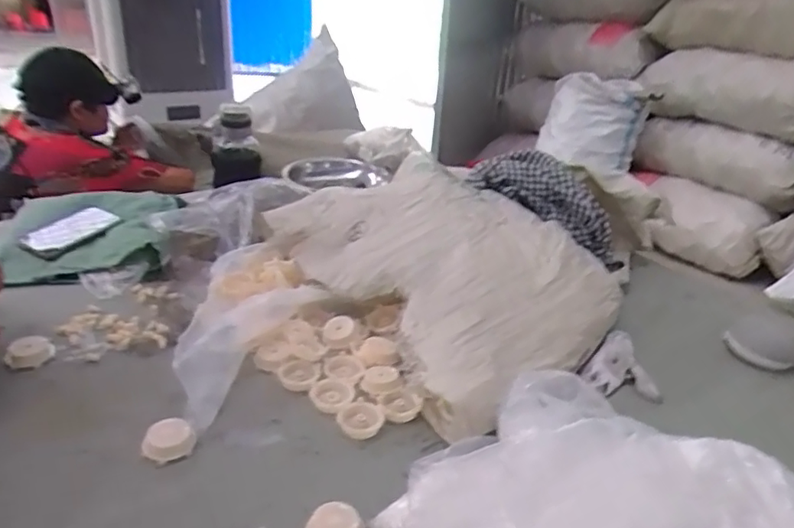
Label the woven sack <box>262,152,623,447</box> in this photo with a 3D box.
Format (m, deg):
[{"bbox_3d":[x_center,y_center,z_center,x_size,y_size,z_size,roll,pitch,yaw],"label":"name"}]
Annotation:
[{"bbox_3d":[0.071,-0.007,0.885,0.363,0.142,0.503,-15,32,-34],"label":"woven sack"}]

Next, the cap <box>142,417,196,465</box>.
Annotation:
[{"bbox_3d":[-0.251,0.193,0.625,0.049,0.023,0.046,3,26,-1],"label":"cap"}]

